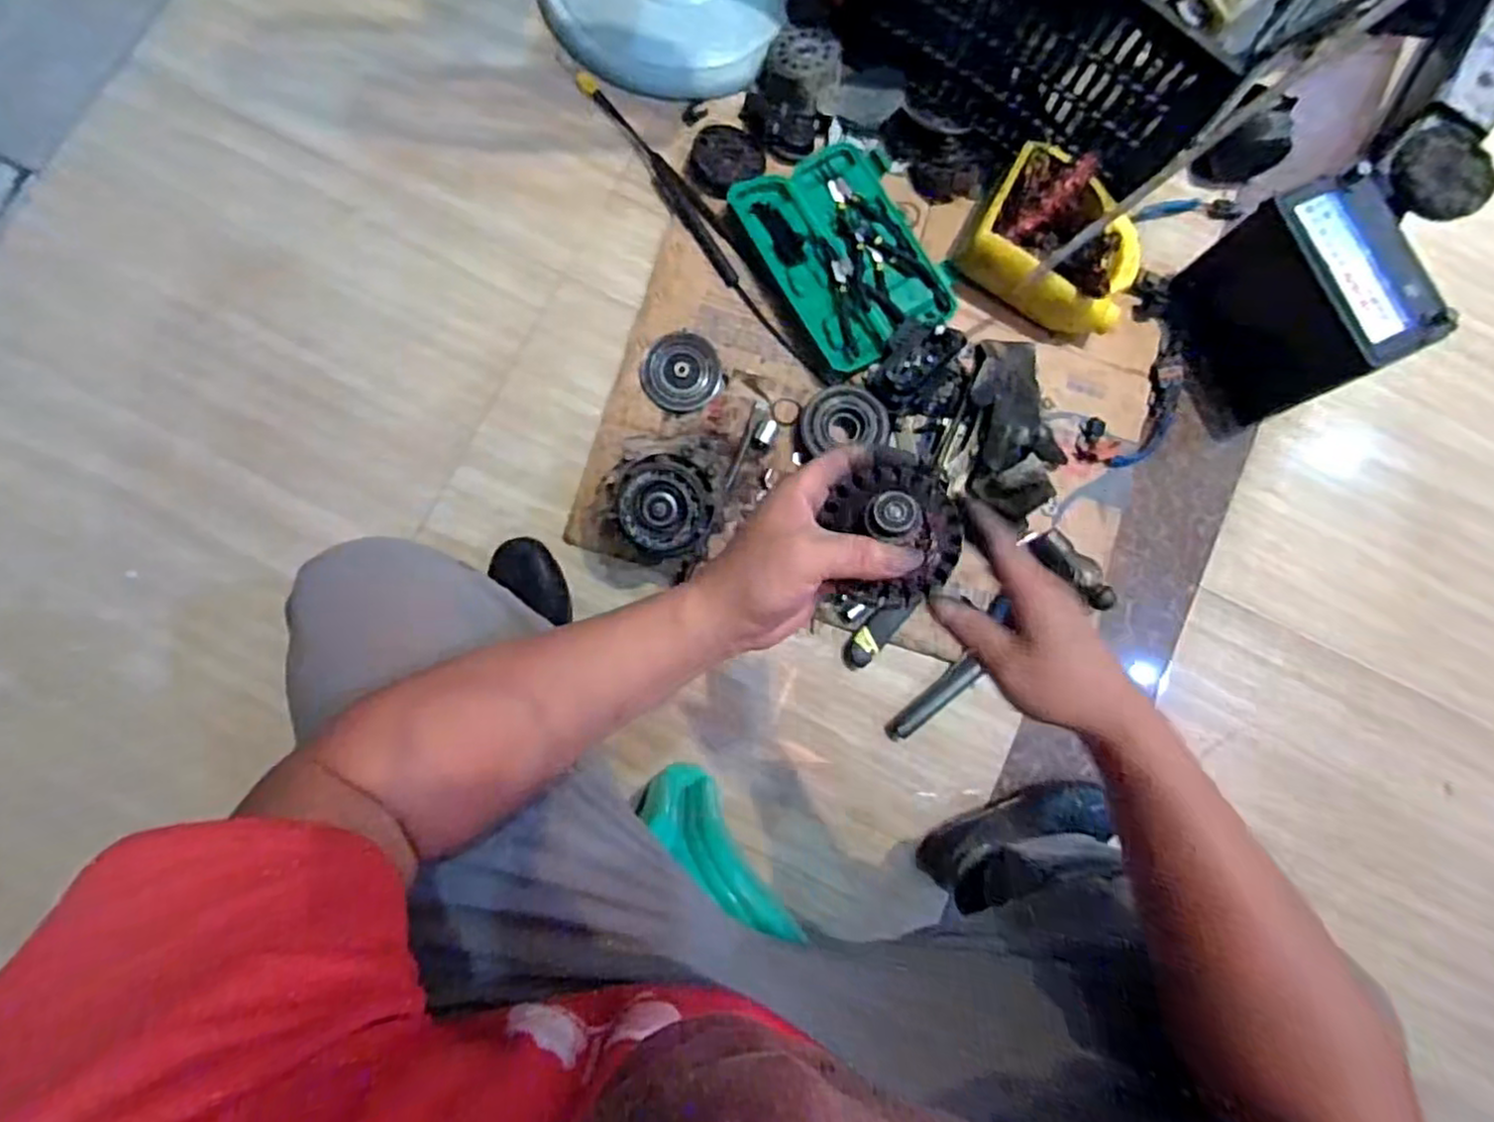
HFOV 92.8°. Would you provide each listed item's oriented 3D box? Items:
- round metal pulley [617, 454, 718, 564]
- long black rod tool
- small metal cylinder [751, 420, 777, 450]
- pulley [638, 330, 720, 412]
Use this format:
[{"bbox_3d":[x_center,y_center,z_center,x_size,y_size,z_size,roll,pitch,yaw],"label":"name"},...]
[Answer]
[{"bbox_3d":[-0.090,-0.064,0.770,0.099,0.040,0.107,-6,83,-4],"label":"round metal pulley"},{"bbox_3d":[-0.068,-0.473,1.005,0.037,0.016,0.564,-35,85,-8],"label":"long black rod tool"},{"bbox_3d":[0.023,-0.168,0.955,0.022,0.019,0.042,29,81,1],"label":"small metal cylinder"},{"bbox_3d":[-0.090,-0.258,0.975,0.106,0.017,0.106,0,89,-10],"label":"pulley"}]

